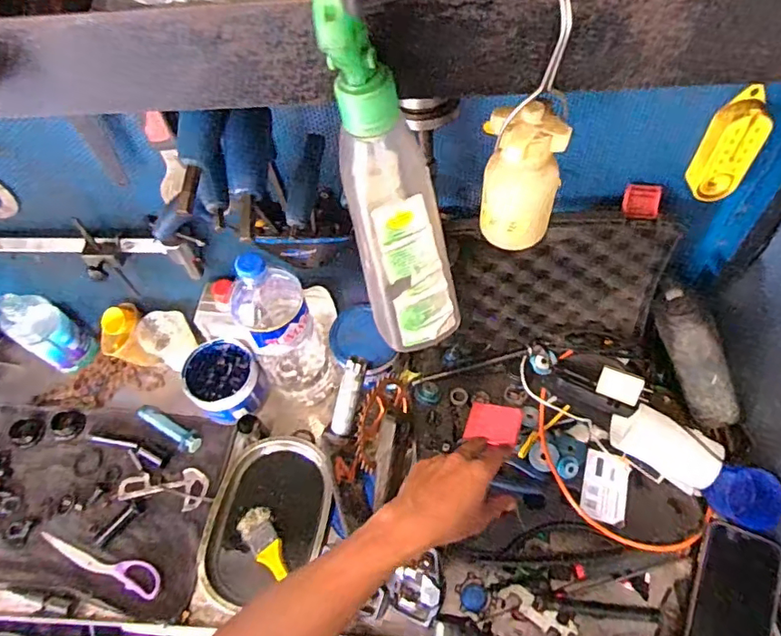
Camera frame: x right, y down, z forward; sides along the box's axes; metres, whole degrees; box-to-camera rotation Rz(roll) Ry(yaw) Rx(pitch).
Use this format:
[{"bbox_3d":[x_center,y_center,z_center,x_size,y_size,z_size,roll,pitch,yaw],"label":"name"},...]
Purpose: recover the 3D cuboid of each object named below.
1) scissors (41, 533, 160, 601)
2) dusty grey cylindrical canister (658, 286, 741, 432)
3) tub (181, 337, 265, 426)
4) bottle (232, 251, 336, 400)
[{"bbox_3d":[-0.387,0.319,0.708,0.194,0.016,0.035,16,60,15],"label":"scissors"},{"bbox_3d":[0.369,0.055,0.637,0.059,0.195,0.051,-36,19,-17],"label":"dusty grey cylindrical canister"},{"bbox_3d":[-0.243,0.093,0.795,0.101,0.070,0.111,-2,57,3],"label":"tub"},{"bbox_3d":[-0.139,0.018,0.704,0.095,0.301,0.092,-24,58,-10],"label":"bottle"}]

